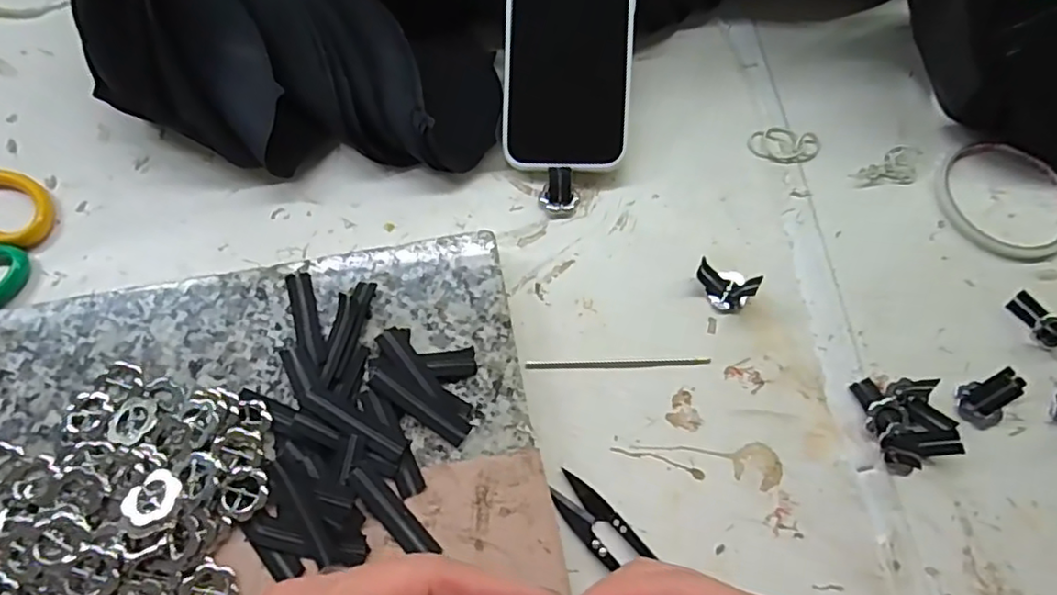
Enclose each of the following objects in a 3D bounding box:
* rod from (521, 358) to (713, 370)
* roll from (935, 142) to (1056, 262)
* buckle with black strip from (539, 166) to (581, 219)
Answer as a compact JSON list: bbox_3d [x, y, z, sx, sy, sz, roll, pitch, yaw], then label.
[{"bbox_3d":[0.051,0.038,0.360,0.104,0.004,0.005,-1,68,0],"label":"rod"},{"bbox_3d":[0.304,-0.062,0.395,0.079,0.006,0.084,-42,73,-15],"label":"roll"},{"bbox_3d":[0.020,-0.067,0.398,0.025,0.015,0.028,5,68,3],"label":"buckle with black strip"}]

